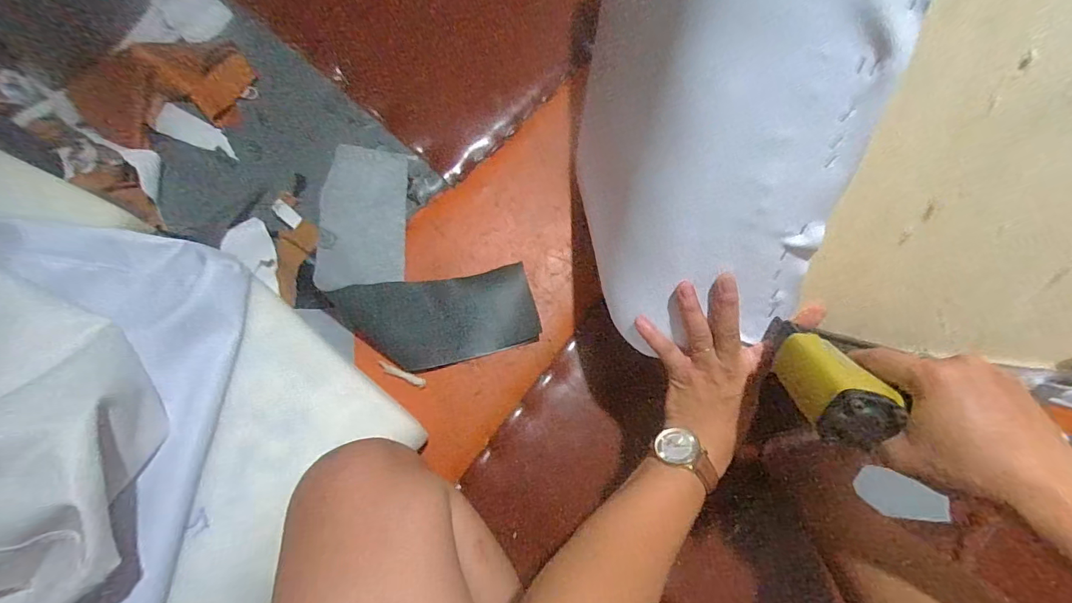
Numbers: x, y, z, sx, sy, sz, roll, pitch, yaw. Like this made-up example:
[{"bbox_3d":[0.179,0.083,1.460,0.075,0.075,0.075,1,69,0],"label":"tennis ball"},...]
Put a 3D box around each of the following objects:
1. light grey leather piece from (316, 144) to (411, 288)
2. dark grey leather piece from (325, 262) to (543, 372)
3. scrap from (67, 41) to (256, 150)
[{"bbox_3d":[-0.236,-0.116,0.632,0.110,0.015,0.203,3,77,-22],"label":"light grey leather piece"},{"bbox_3d":[-0.126,0.024,0.607,0.250,0.010,0.115,-8,84,-11],"label":"dark grey leather piece"},{"bbox_3d":[-0.546,-0.306,0.671,0.244,0.013,0.160,-14,81,-7],"label":"scrap"}]

